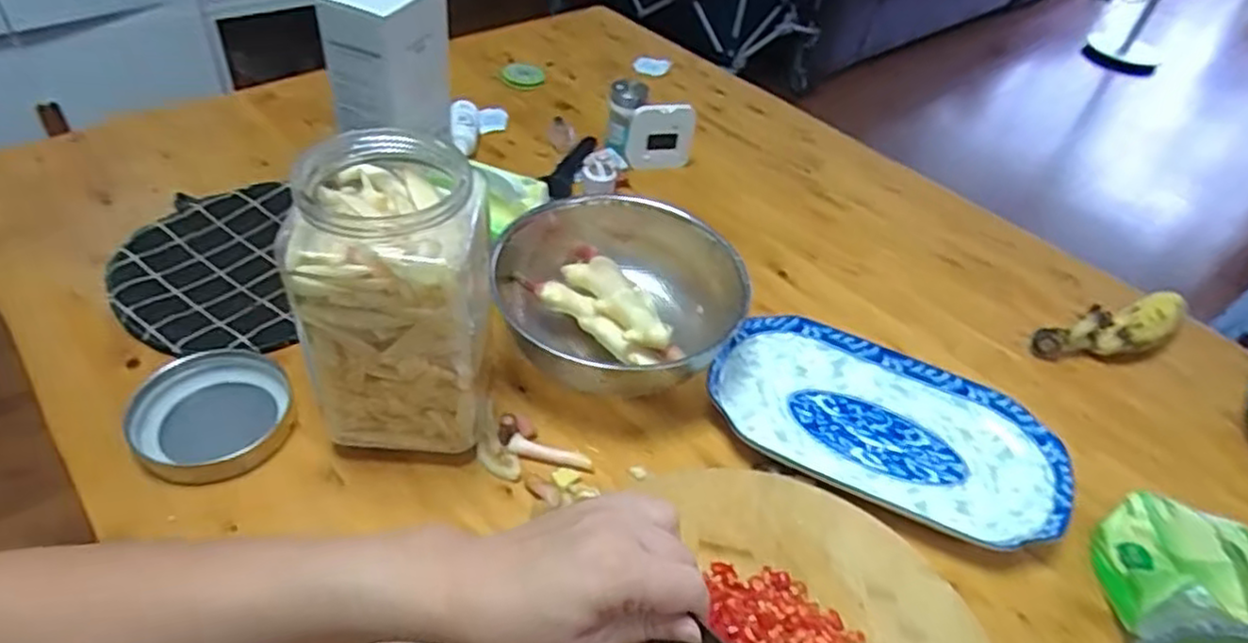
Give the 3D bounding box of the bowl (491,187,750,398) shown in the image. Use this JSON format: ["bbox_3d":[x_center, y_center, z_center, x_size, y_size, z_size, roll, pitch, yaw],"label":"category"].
[{"bbox_3d":[-0.008,-0.020,0.627,0.211,0.075,0.196,5,44,-5],"label":"bowl"}]

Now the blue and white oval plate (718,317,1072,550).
[{"bbox_3d":[0.215,0.082,0.604,0.279,0.030,0.143,20,45,11],"label":"blue and white oval plate"}]

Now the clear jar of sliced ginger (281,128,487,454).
[{"bbox_3d":[-0.150,-0.012,0.501,0.104,0.205,0.106,5,44,-5],"label":"clear jar of sliced ginger"}]

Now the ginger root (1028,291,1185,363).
[{"bbox_3d":[0.480,0.008,0.699,0.169,0.044,0.047,-10,47,-19],"label":"ginger root"}]

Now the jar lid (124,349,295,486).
[{"bbox_3d":[-0.305,0.068,0.537,0.104,0.028,0.100,5,44,-5],"label":"jar lid"}]

